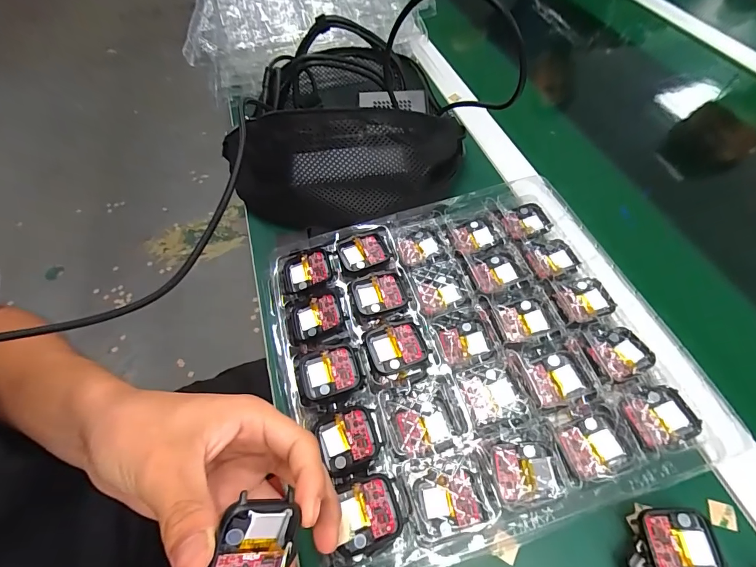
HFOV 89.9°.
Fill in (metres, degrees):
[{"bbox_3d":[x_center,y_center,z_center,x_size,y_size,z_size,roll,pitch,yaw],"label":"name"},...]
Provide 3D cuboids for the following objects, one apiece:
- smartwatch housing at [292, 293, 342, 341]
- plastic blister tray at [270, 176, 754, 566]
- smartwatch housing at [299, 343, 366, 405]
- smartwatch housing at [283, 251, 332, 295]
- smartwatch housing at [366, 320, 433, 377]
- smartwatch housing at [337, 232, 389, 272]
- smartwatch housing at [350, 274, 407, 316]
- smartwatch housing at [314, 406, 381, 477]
[{"bbox_3d":[-0.051,0.029,0.317,0.041,0.013,0.034,-15,57,-7],"label":"smartwatch housing"},{"bbox_3d":[0.071,0.050,0.312,0.287,0.044,0.266,-16,58,-8],"label":"plastic blister tray"},{"bbox_3d":[-0.035,0.070,0.290,0.047,0.008,0.040,-16,57,-7],"label":"smartwatch housing"},{"bbox_3d":[-0.064,-0.010,0.342,0.043,0.014,0.038,-14,57,-6],"label":"smartwatch housing"},{"bbox_3d":[0.015,0.051,0.293,0.043,0.011,0.038,-17,58,-8],"label":"smartwatch housing"},{"bbox_3d":[-0.012,-0.029,0.343,0.043,0.005,0.036,-22,59,-11],"label":"smartwatch housing"},{"bbox_3d":[0.001,0.009,0.318,0.043,0.004,0.036,-14,57,-6],"label":"smartwatch housing"},{"bbox_3d":[-0.020,0.106,0.260,0.040,0.008,0.037,-17,58,-8],"label":"smartwatch housing"}]

